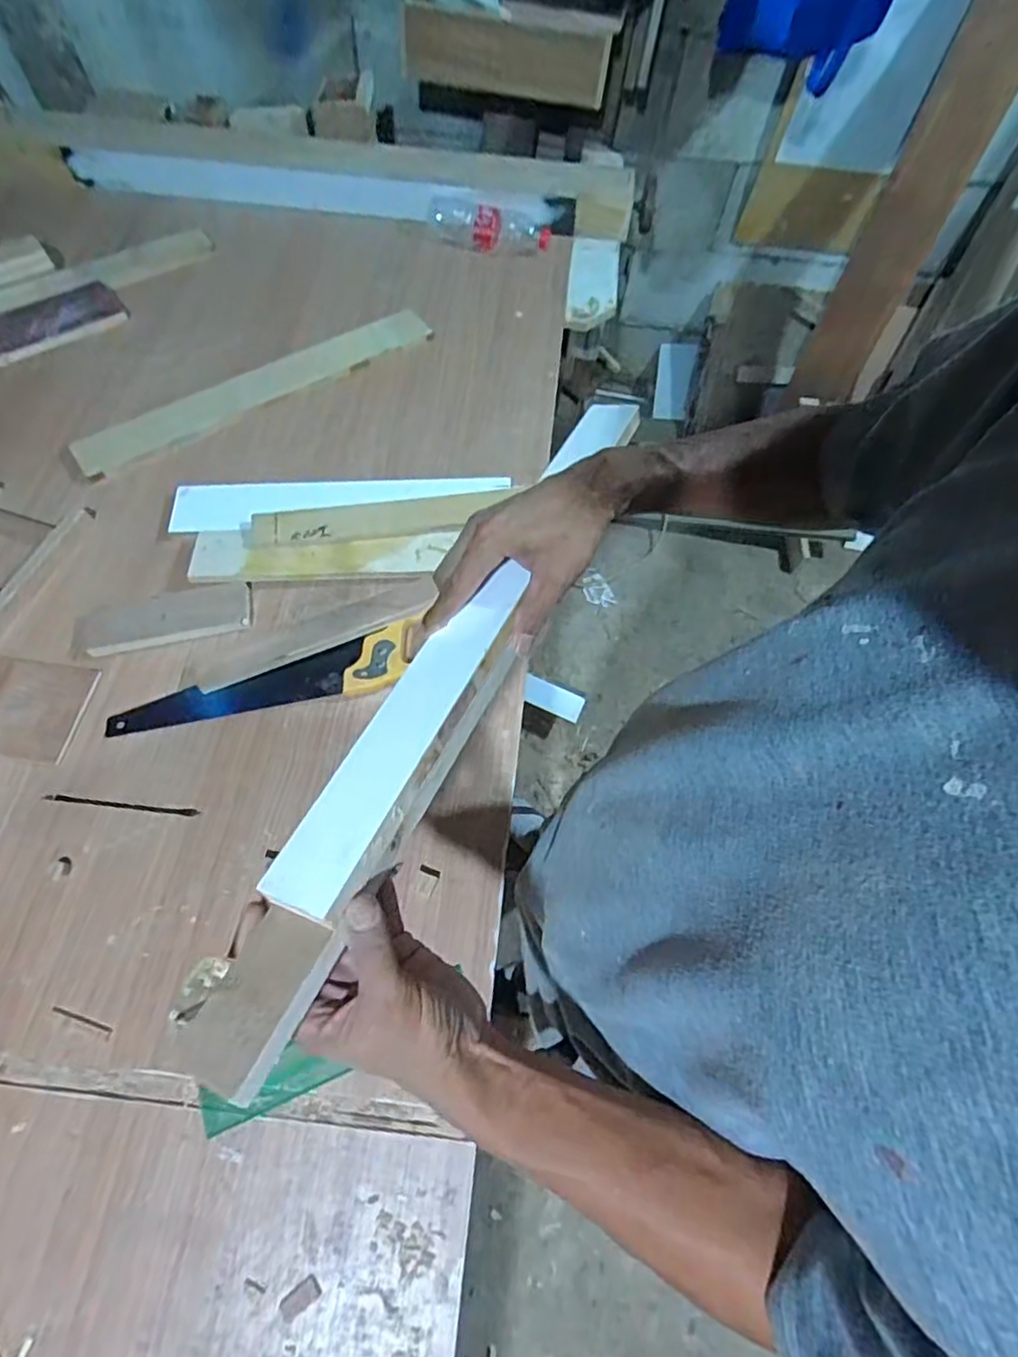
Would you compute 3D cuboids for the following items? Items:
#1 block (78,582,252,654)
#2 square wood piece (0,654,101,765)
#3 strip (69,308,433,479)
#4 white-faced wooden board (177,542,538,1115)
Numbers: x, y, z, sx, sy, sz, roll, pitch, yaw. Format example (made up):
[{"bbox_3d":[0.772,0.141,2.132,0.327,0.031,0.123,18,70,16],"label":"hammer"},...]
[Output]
[{"bbox_3d":[-0.428,-0.075,0.779,0.203,0.012,0.064,-10,65,-8],"label":"block"},{"bbox_3d":[-0.562,0.033,0.727,0.131,0.004,0.118,9,64,1],"label":"square wood piece"},{"bbox_3d":[-0.373,-0.447,0.950,0.552,0.017,0.064,-32,84,-17],"label":"strip"},{"bbox_3d":[-0.070,0.057,0.370,0.056,0.024,0.332,23,59,8],"label":"white-faced wooden board"}]

